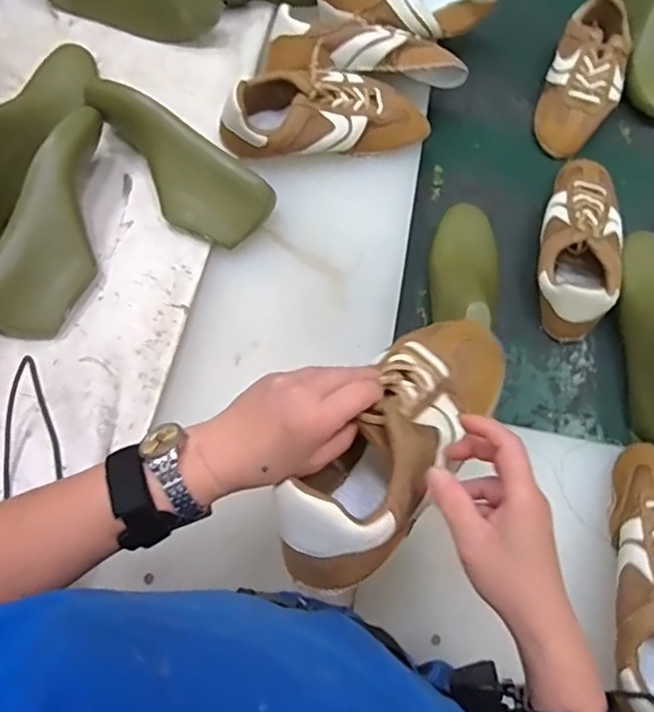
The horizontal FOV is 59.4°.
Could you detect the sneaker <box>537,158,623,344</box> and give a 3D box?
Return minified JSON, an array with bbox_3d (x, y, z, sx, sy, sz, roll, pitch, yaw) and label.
[{"bbox_3d":[0.315,-0.147,0.715,0.095,0.067,0.252,16,70,5],"label":"sneaker"}]

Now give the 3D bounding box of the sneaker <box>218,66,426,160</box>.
[{"bbox_3d":[-0.002,-0.300,0.704,0.253,0.074,0.098,-15,70,-6],"label":"sneaker"}]

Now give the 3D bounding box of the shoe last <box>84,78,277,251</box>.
[{"bbox_3d":[-0.186,-0.220,0.673,0.256,0.077,0.093,34,72,11],"label":"shoe last"}]

